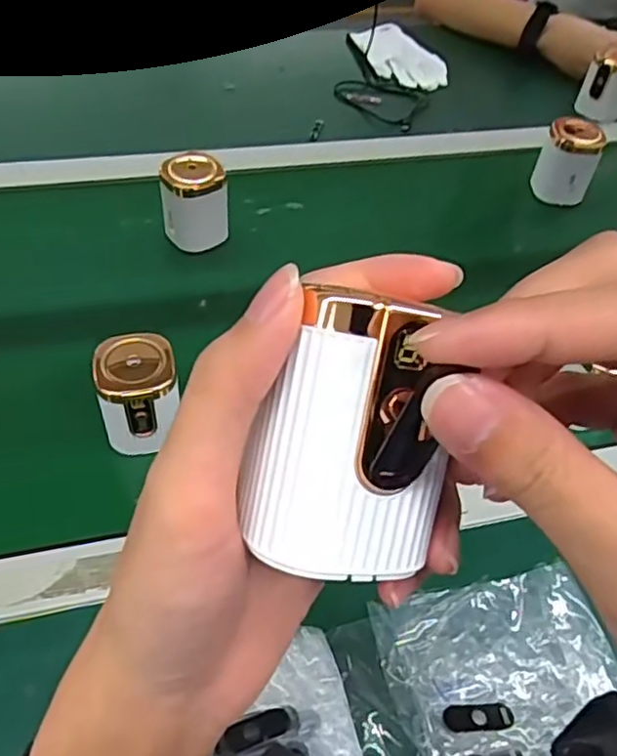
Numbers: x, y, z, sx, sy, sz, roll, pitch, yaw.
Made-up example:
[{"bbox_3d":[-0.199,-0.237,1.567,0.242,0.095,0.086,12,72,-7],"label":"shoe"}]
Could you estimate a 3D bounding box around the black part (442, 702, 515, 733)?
[{"bbox_3d":[0.096,0.191,0.379,0.038,0.004,0.014,-6,50,7],"label":"black part"}]

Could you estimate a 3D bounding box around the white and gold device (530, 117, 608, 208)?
[{"bbox_3d":[0.280,-0.234,0.729,0.056,0.082,0.044,20,51,11],"label":"white and gold device"}]

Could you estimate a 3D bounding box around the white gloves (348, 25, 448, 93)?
[{"bbox_3d":[0.123,-0.445,0.922,0.098,0.012,0.169,-19,55,-21],"label":"white gloves"}]

